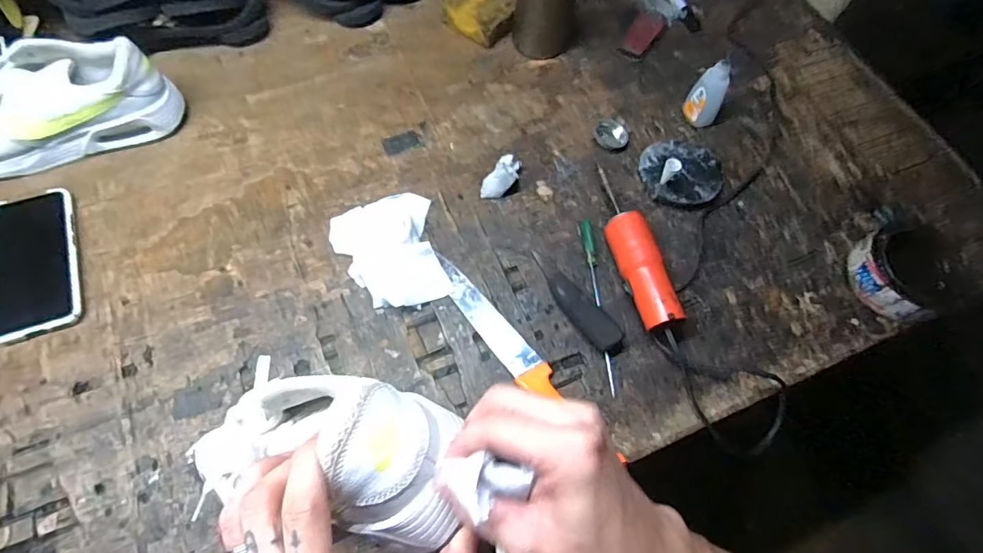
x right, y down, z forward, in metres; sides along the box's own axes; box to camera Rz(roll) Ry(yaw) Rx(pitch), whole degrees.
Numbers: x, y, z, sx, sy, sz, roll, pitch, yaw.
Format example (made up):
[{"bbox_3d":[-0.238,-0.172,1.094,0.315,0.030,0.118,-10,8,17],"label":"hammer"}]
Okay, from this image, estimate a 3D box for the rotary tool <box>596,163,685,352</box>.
[{"bbox_3d":[0.151,-0.030,0.523,0.040,0.045,0.211,-12,65,-9],"label":"rotary tool"}]

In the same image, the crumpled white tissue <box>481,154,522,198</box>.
[{"bbox_3d":[0.014,-0.115,0.566,0.033,0.027,0.058,27,65,9],"label":"crumpled white tissue"}]

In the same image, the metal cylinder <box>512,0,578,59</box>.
[{"bbox_3d":[0.074,-0.357,0.641,0.083,0.121,0.065,11,63,2],"label":"metal cylinder"}]

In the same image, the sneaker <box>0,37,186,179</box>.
[{"bbox_3d":[-0.491,-0.179,0.527,0.269,0.091,0.096,-21,67,-13],"label":"sneaker"}]

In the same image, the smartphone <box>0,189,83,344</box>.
[{"bbox_3d":[-0.456,-0.013,0.486,0.079,0.013,0.159,-20,66,-13],"label":"smartphone"}]

